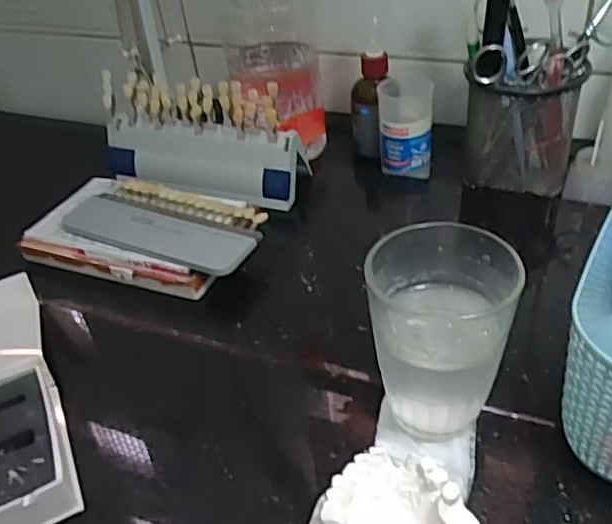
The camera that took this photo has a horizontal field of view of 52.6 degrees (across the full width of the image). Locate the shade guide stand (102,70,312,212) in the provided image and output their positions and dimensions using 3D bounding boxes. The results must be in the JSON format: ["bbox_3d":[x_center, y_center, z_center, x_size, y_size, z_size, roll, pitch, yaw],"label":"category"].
[{"bbox_3d":[-0.090,-0.102,0.507,0.176,0.076,0.051,14,44,24],"label":"shade guide stand"}]

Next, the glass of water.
[{"bbox_3d":[0.064,0.035,0.303,0.064,0.092,0.068,-4,39,4],"label":"glass of water"}]

